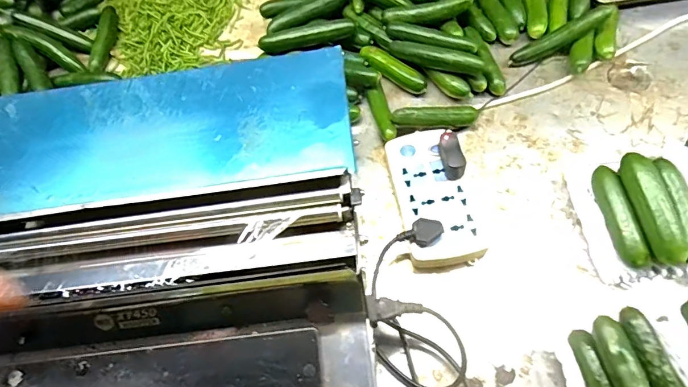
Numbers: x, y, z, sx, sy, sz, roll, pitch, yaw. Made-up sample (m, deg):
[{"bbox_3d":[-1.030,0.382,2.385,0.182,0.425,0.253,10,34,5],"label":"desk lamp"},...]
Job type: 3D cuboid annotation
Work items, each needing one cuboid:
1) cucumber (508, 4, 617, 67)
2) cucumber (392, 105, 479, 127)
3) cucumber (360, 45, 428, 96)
[{"bbox_3d":[0.330,-0.238,0.649,0.160,0.025,0.031,-28,68,11],"label":"cucumber"},{"bbox_3d":[0.129,-0.109,0.616,0.119,0.026,0.029,1,66,-3],"label":"cucumber"},{"bbox_3d":[0.075,-0.194,0.673,0.122,0.027,0.032,42,70,14],"label":"cucumber"}]

